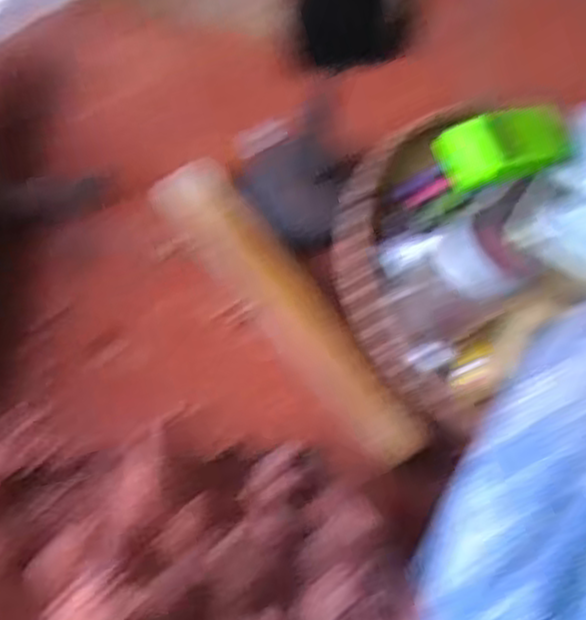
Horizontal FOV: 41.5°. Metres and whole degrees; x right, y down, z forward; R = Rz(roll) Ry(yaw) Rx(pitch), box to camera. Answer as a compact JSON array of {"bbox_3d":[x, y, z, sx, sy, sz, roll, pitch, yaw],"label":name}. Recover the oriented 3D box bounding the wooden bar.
[{"bbox_3d":[-0.004,-0.010,0.610,0.056,0.024,0.306,-32,68,-19],"label":"wooden bar"}]

